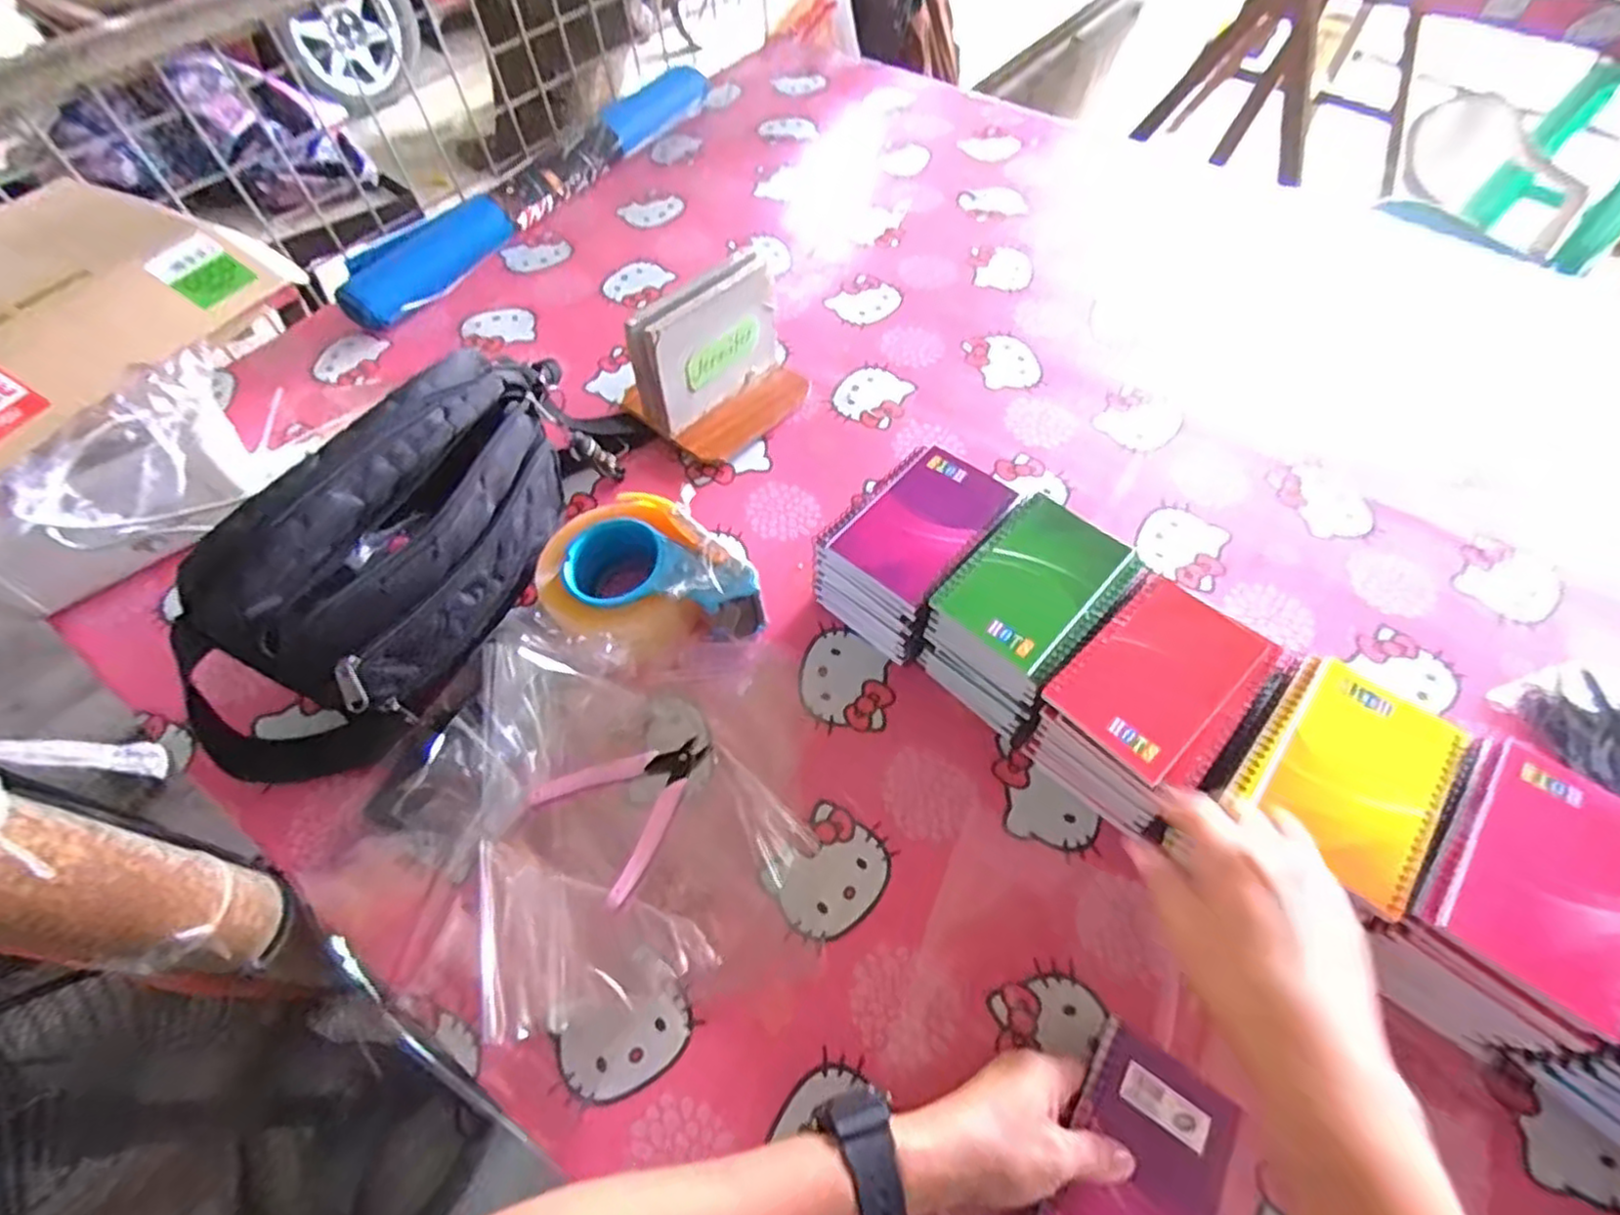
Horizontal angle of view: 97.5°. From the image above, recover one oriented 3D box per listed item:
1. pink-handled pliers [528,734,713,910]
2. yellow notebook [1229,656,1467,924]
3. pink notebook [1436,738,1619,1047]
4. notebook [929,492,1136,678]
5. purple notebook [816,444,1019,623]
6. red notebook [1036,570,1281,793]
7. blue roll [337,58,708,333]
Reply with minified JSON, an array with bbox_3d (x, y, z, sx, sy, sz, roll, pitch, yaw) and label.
[{"bbox_3d":[-0.136,0.131,0.500,0.096,0.010,0.117,25,63,16],"label":"pink-handled pliers"},{"bbox_3d":[0.311,0.095,0.411,0.092,0.010,0.128,36,66,20],"label":"yellow notebook"},{"bbox_3d":[0.398,0.143,0.374,0.083,0.011,0.131,38,66,21],"label":"pink notebook"},{"bbox_3d":[0.152,-0.020,0.488,0.082,0.008,0.124,37,66,21],"label":"notebook"},{"bbox_3d":[0.080,-0.063,0.527,0.091,0.019,0.132,37,66,20],"label":"purple notebook"},{"bbox_3d":[0.220,0.040,0.449,0.129,0.008,0.083,-40,66,-21],"label":"red notebook"},{"bbox_3d":[-0.324,-0.530,0.883,0.063,0.056,0.603,29,64,18],"label":"blue roll"}]

